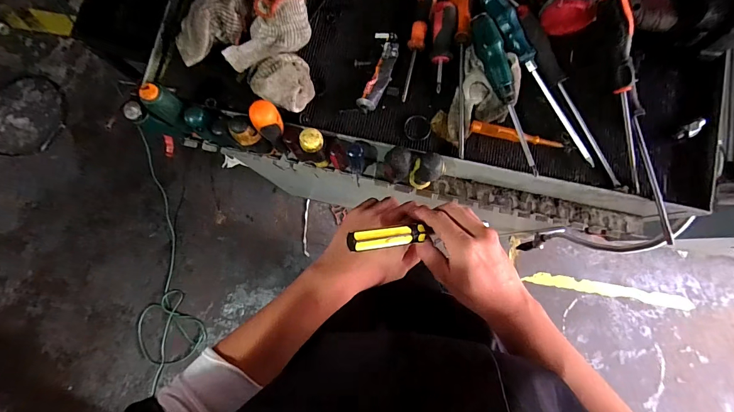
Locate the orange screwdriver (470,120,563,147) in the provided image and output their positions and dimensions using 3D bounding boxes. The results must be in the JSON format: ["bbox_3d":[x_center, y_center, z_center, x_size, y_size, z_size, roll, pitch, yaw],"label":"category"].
[{"bbox_3d":[0.182,-0.087,0.429,0.112,0.014,0.015,12,82,1],"label":"orange screwdriver"}]

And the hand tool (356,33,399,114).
[{"bbox_3d":[0.016,-0.169,0.438,0.033,0.015,0.111,14,82,2],"label":"hand tool"}]

